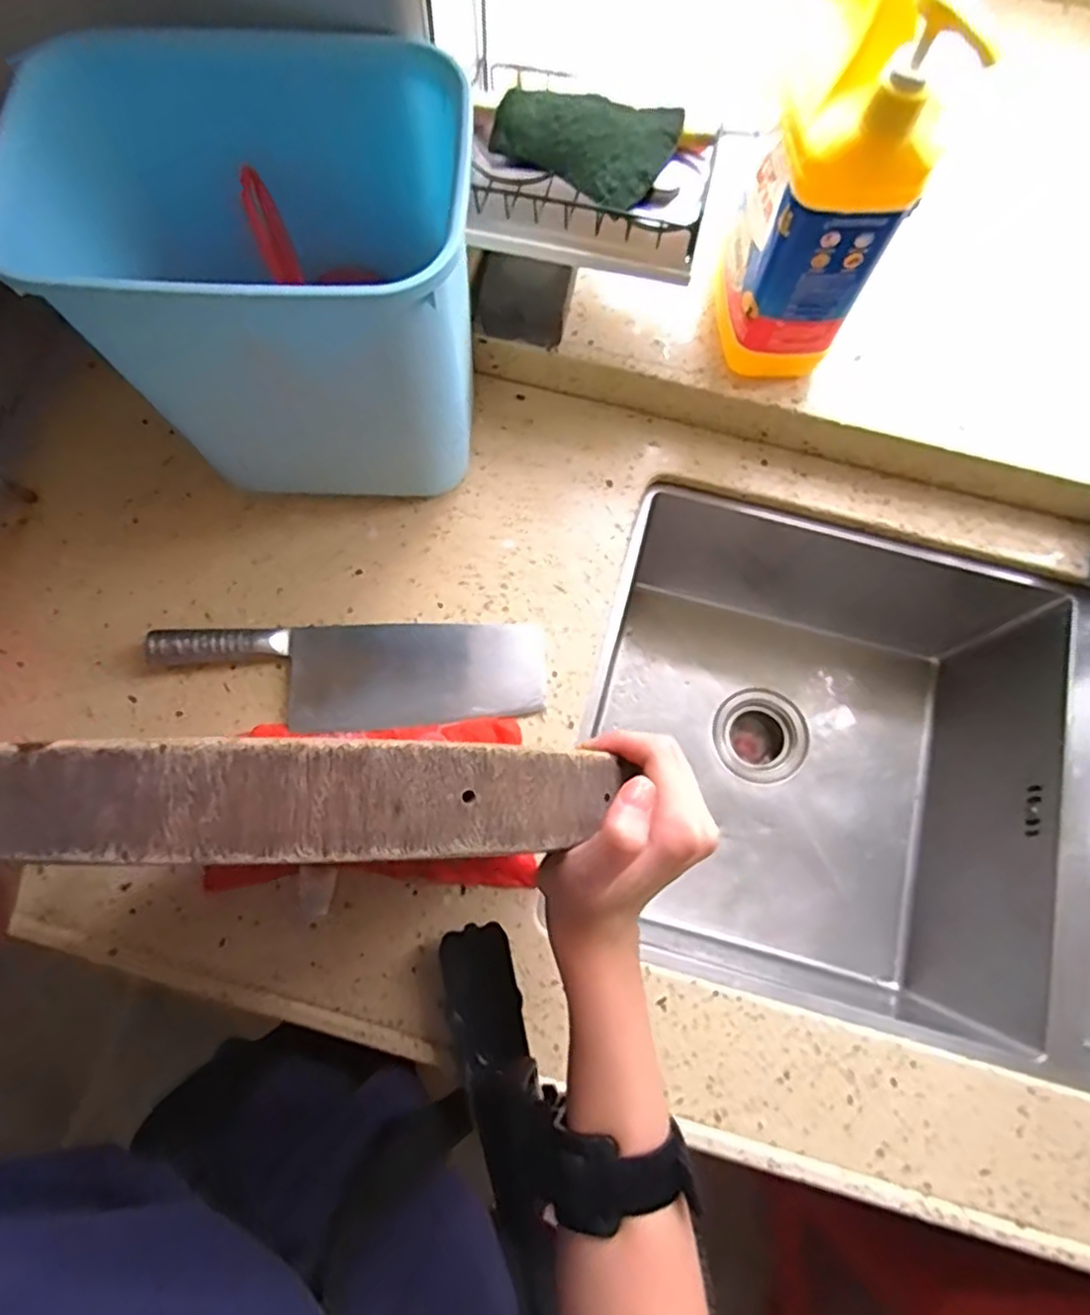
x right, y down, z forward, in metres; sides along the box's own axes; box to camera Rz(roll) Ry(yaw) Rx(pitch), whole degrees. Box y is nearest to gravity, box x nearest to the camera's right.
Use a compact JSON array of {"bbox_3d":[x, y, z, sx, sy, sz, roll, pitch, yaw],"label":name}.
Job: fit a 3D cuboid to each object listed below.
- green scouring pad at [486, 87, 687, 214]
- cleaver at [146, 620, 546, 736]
[{"bbox_3d":[0.034,-0.396,0.521,0.125,0.024,0.087,32,76,8],"label":"green scouring pad"},{"bbox_3d":[-0.162,0.014,0.582,0.318,0.024,0.092,-2,74,-2],"label":"cleaver"}]

